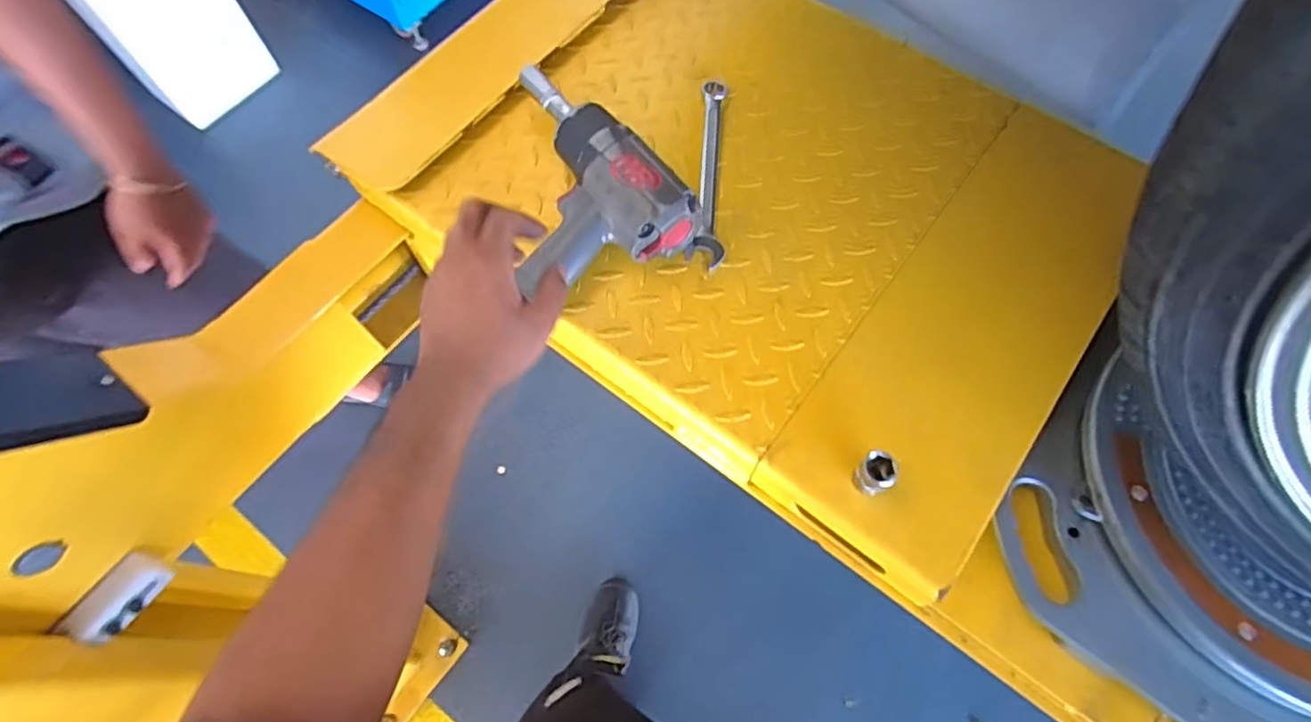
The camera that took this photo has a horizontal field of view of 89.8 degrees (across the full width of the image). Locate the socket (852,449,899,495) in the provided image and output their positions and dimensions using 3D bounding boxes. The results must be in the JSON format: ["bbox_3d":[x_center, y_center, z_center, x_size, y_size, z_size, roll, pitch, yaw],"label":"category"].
[{"bbox_3d":[0.170,0.087,0.512,0.025,0.040,0.026,-1,67,2],"label":"socket"}]

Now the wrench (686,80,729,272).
[{"bbox_3d":[0.055,-0.192,0.657,0.032,0.018,0.225,3,67,3],"label":"wrench"}]

